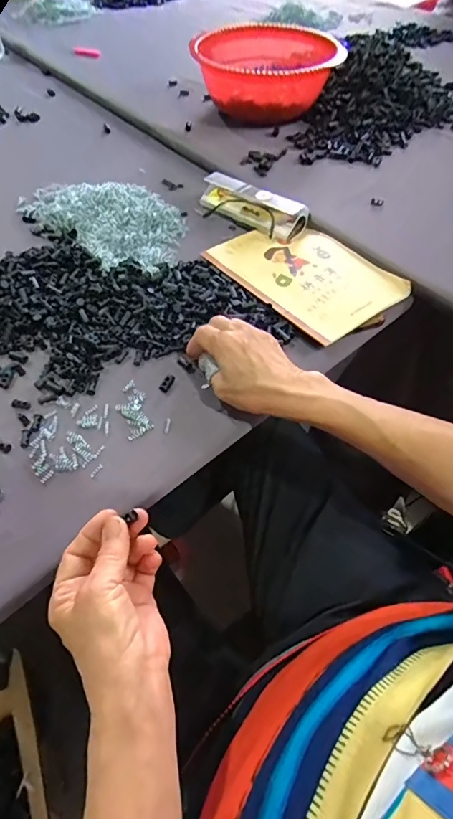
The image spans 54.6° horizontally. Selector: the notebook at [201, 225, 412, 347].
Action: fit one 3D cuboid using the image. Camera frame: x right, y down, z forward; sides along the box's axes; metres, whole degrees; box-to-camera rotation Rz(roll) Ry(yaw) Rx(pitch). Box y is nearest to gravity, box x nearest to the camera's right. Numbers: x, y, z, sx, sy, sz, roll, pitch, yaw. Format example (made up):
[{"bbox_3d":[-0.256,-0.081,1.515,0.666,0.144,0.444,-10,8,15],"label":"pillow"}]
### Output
[{"bbox_3d":[0.092,-0.163,0.518,0.144,0.007,0.202,-34,60,-20],"label":"notebook"}]

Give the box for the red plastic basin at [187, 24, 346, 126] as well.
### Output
[{"bbox_3d":[0.070,-0.548,0.727,0.229,0.093,0.195,-8,55,-5],"label":"red plastic basin"}]

